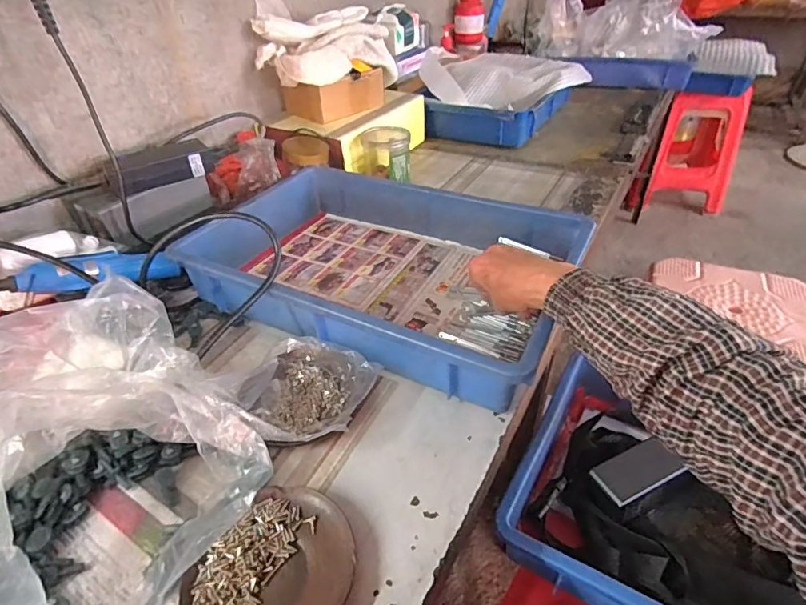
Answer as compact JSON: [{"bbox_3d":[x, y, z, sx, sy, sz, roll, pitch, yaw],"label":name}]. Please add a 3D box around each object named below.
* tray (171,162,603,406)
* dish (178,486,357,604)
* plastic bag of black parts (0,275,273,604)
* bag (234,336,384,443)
[{"bbox_3d":[-0.026,-0.050,0.575,0.447,0.078,0.294,18,43,24],"label":"tray"},{"bbox_3d":[-0.086,0.187,0.322,0.100,0.013,0.111,19,43,26],"label":"dish"},{"bbox_3d":[-0.265,0.119,0.350,0.248,0.114,0.280,-32,47,-32],"label":"plastic bag of black parts"},{"bbox_3d":[-0.095,0.079,0.443,0.112,0.029,0.116,-31,46,-31],"label":"bag"}]

